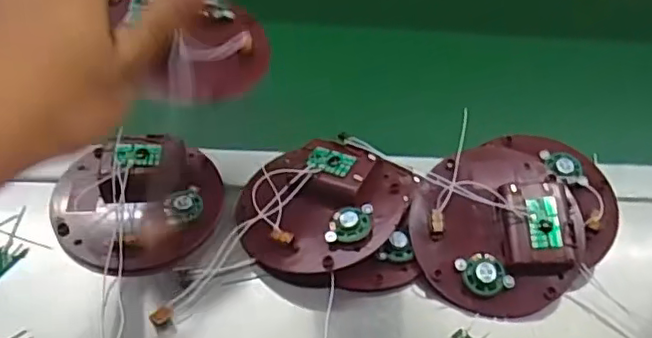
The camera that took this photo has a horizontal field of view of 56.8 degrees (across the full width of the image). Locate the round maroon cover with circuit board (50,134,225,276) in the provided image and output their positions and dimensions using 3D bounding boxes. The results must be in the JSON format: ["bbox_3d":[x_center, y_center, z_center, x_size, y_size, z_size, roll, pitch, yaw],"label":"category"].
[{"bbox_3d":[-0.138,0.024,0.450,0.119,0.040,0.106,-14,50,-17],"label":"round maroon cover with circuit board"}]

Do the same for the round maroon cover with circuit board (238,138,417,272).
[{"bbox_3d":[-0.006,0.026,0.439,0.119,0.038,0.107,18,48,11],"label":"round maroon cover with circuit board"}]

